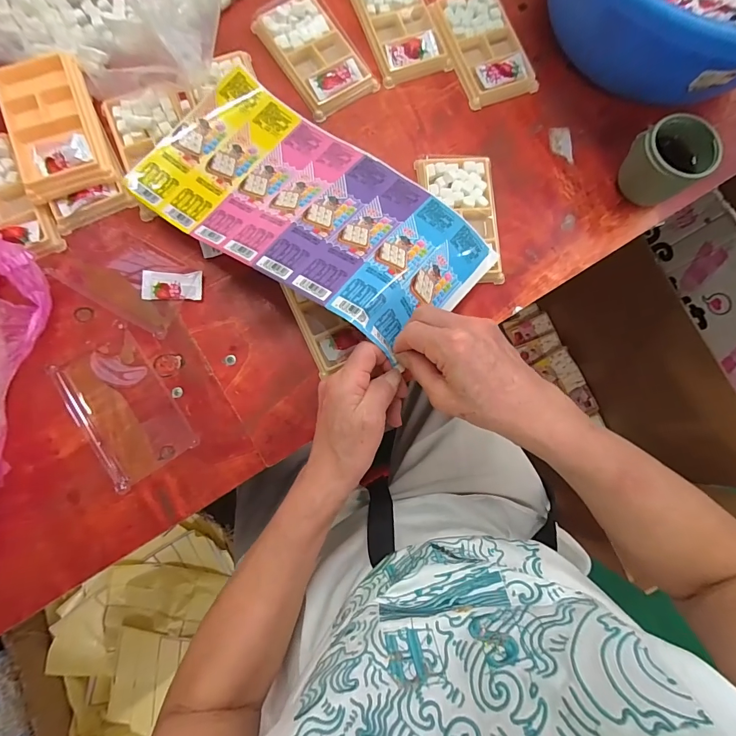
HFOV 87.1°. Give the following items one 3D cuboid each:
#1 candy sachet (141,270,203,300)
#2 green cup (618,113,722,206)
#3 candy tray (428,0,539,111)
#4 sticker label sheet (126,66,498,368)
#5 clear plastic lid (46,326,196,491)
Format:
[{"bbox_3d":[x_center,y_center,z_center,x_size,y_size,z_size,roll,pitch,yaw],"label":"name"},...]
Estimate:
[{"bbox_3d":[-0.192,-0.081,0.380,0.058,0.008,0.028,2,82,-2],"label":"candy sachet"},{"bbox_3d":[0.294,-0.203,0.386,0.061,0.063,0.065,0,82,-2],"label":"green cup"},{"bbox_3d":[0.127,-0.357,0.431,0.078,0.011,0.132,-22,84,-5],"label":"candy tray"},{"bbox_3d":[-0.052,-0.153,0.367,0.331,0.041,0.172,34,68,11],"label":"sticker label sheet"},{"bbox_3d":[-0.228,0.036,0.362,0.081,0.009,0.134,-34,85,-6],"label":"clear plastic lid"}]

